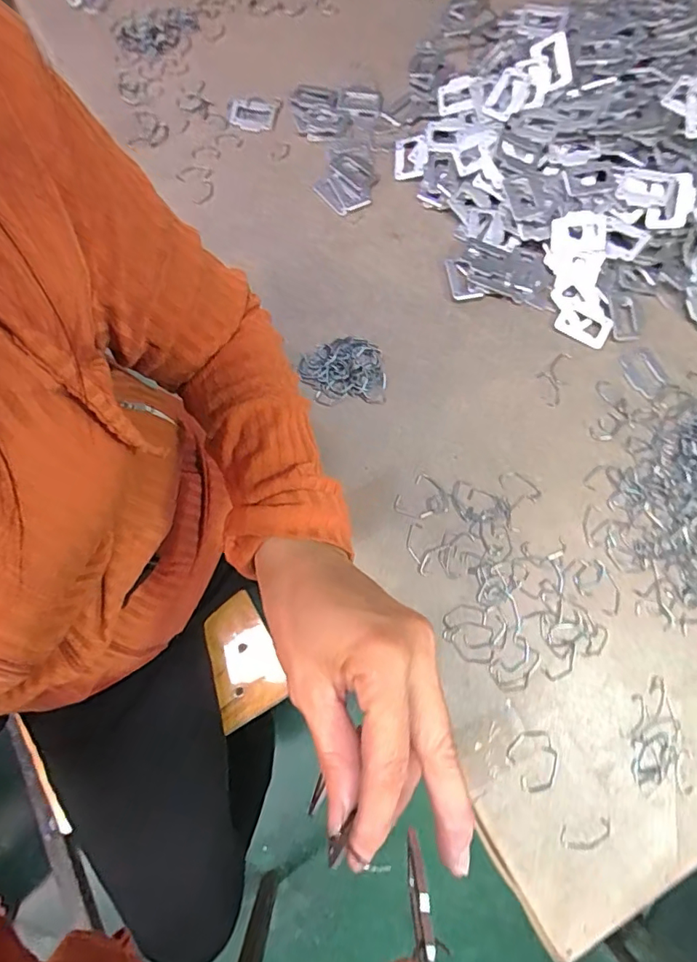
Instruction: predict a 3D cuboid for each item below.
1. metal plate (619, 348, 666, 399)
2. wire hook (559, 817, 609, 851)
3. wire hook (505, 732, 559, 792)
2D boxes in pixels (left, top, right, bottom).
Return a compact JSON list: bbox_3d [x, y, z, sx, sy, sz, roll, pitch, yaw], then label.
[{"bbox_3d":[0.301,-0.109,0.503,0.034,0.004,0.049,-26,78,-8],"label":"metal plate"},{"bbox_3d":[0.194,0.288,0.402,0.044,0.004,0.019,-7,76,-4],"label":"wire hook"},{"bbox_3d":[0.160,0.239,0.423,0.041,0.004,0.045,-28,78,-9],"label":"wire hook"}]

